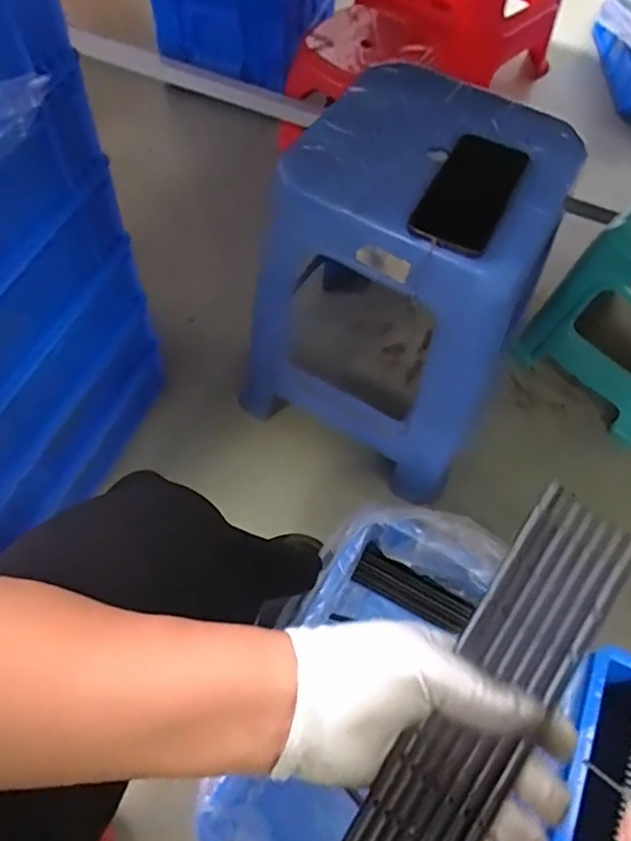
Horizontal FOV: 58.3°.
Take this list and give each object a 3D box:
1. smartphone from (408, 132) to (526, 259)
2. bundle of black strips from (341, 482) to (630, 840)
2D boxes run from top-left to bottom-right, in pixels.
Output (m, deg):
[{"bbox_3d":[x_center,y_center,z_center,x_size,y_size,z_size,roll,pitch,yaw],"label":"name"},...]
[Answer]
[{"bbox_3d":[0.149,-0.218,0.542,0.073,0.014,0.135,29,75,1],"label":"smartphone"},{"bbox_3d":[0.083,0.140,0.275,0.052,0.008,0.220,32,84,12],"label":"bundle of black strips"}]

